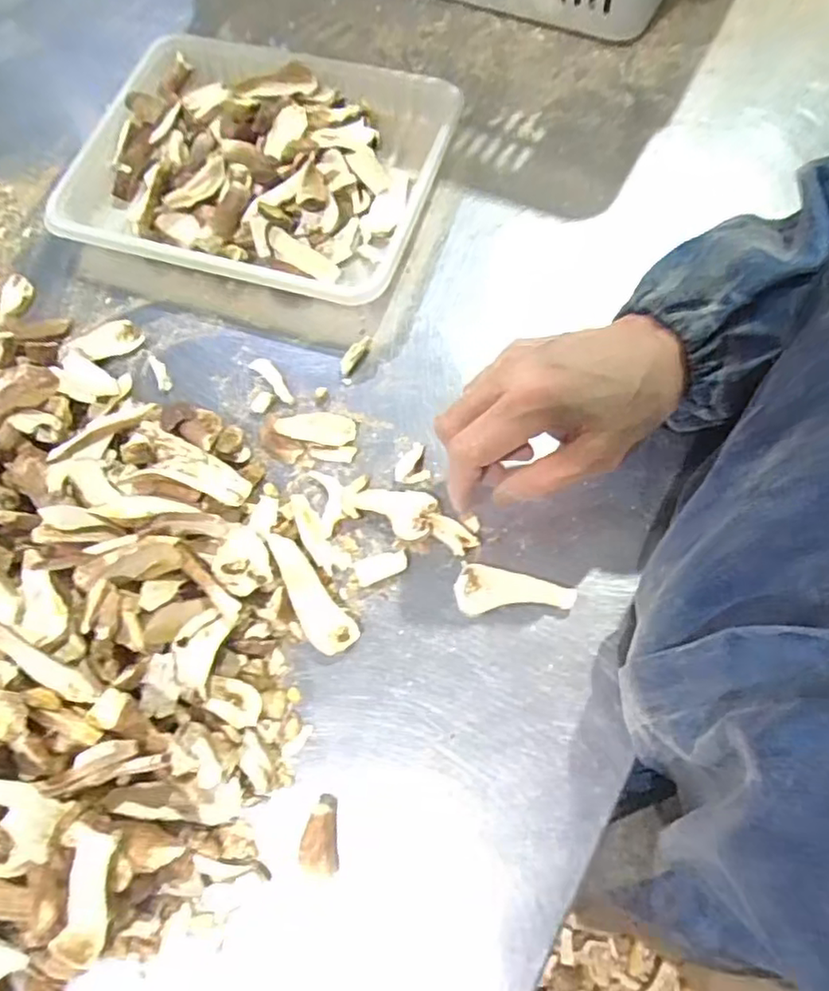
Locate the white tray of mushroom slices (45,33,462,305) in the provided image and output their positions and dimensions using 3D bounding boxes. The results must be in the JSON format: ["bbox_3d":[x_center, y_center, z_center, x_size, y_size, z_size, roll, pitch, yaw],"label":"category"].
[{"bbox_3d":[-0.118,-0.243,0.471,0.261,0.051,0.200,16,70,9],"label":"white tray of mushroom slices"}]

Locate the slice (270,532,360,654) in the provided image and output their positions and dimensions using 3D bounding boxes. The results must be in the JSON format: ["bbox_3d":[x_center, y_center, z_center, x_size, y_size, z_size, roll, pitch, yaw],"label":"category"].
[{"bbox_3d":[-0.061,0.056,0.367,0.024,0.016,0.076,-34,71,-10],"label":"slice"}]

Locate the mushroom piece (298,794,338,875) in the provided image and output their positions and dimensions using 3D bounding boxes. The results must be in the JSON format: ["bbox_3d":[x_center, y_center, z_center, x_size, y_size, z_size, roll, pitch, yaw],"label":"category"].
[{"bbox_3d":[-0.048,0.173,0.326,0.018,0.014,0.035,2,69,4],"label":"mushroom piece"}]

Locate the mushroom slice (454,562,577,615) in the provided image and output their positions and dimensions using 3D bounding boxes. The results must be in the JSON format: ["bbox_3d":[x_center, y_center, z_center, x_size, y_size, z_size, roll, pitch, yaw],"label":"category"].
[{"bbox_3d":[0.057,0.059,0.365,0.066,0.007,0.028,12,70,8],"label":"mushroom slice"}]

